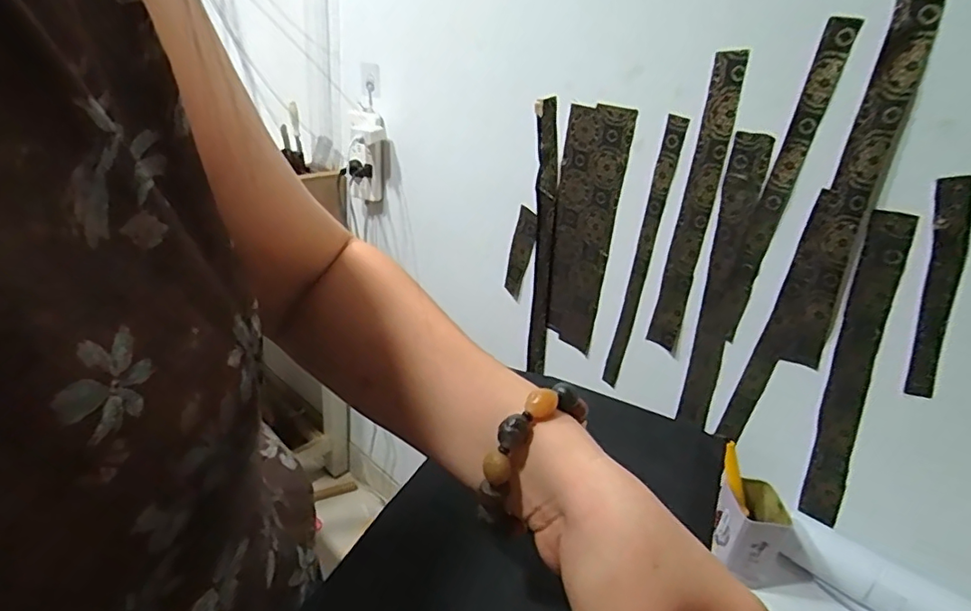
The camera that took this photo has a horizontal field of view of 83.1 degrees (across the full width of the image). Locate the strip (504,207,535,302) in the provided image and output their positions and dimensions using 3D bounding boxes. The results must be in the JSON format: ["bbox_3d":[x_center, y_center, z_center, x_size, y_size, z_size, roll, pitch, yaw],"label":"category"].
[{"bbox_3d":[0.063,-0.096,1.014,0.010,0.166,0.053,-9,30,-40],"label":"strip"}]

